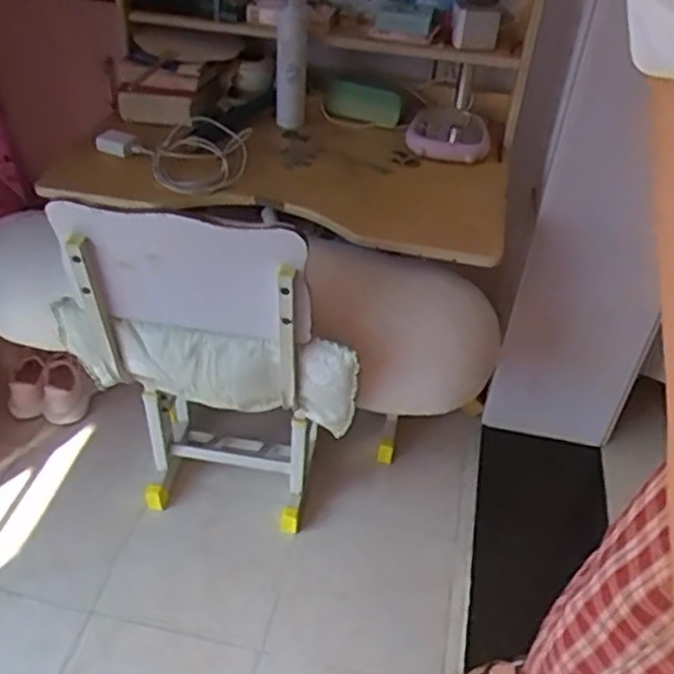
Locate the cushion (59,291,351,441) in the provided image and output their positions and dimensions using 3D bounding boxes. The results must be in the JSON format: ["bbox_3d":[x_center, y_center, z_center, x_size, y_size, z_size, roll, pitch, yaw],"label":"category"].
[{"bbox_3d":[-0.189,0.049,1.062,0.438,0.191,0.057,8,41,4],"label":"cushion"}]

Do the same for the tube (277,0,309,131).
[{"bbox_3d":[-0.080,-0.498,1.292,0.051,0.240,0.044,3,13,-1],"label":"tube"}]

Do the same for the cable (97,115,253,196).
[{"bbox_3d":[-0.256,-0.306,1.207,0.235,0.039,0.212,-20,47,-25],"label":"cable"}]

